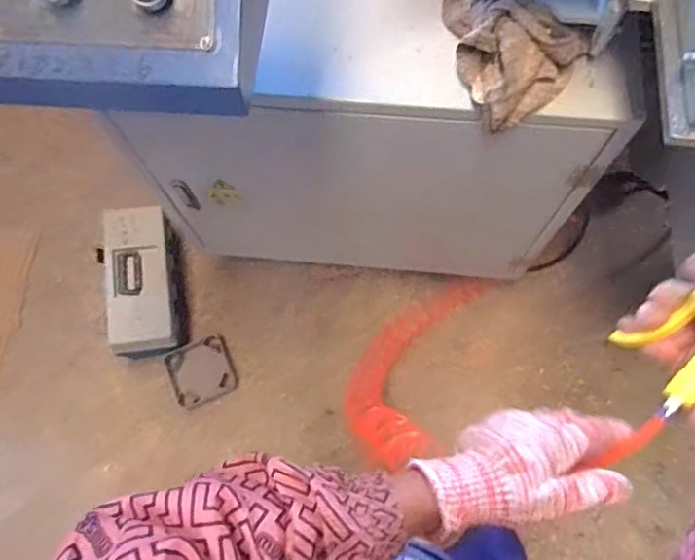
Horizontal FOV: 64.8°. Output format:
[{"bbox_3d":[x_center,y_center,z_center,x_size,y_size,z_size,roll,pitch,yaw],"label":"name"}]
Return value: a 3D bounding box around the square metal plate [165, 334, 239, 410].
[{"bbox_3d":[-0.361,0.227,1.363,0.152,0.021,0.151,-24,72,-6],"label":"square metal plate"}]

